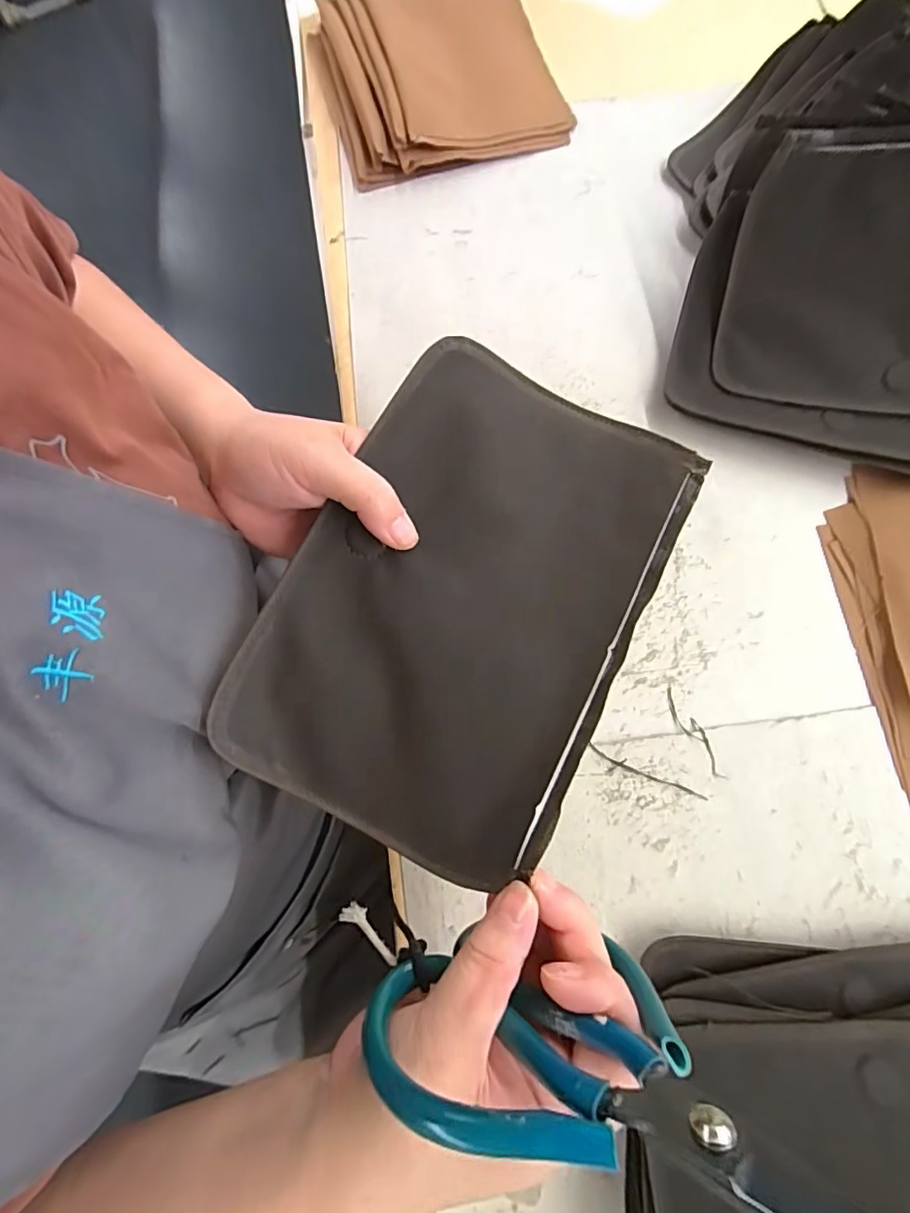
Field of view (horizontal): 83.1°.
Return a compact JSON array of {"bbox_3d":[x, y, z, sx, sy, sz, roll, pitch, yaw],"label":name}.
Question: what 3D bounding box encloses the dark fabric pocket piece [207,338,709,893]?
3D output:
[{"bbox_3d":[0.006,-0.008,0.229,0.143,0.018,0.220,27,78,7],"label":"dark fabric pocket piece"}]

